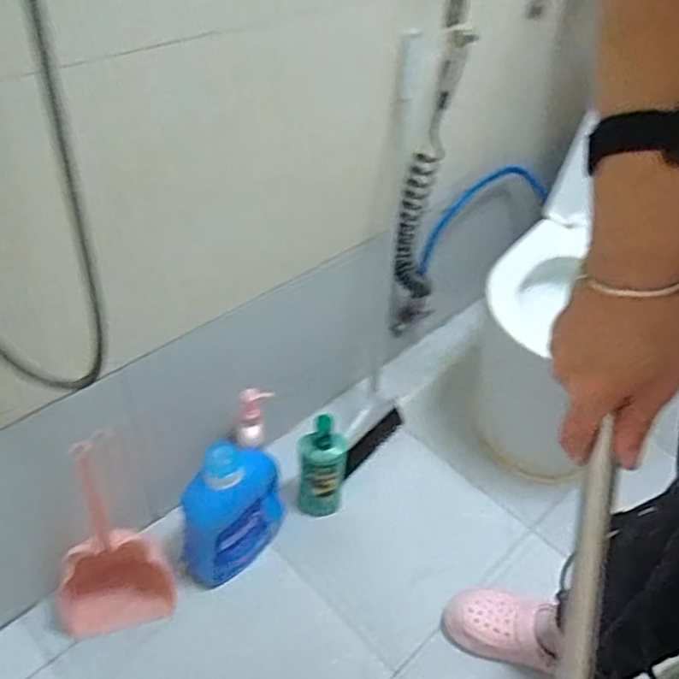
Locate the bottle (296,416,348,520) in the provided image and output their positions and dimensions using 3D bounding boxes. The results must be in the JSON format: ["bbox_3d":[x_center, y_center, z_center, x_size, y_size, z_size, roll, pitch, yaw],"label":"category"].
[{"bbox_3d":[-0.037,0.254,1.272,0.088,0.267,0.074,7,42,2],"label":"bottle"}]

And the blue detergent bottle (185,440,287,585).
[{"bbox_3d":[-0.183,0.295,1.177,0.091,0.303,0.208,35,50,28],"label":"blue detergent bottle"}]

